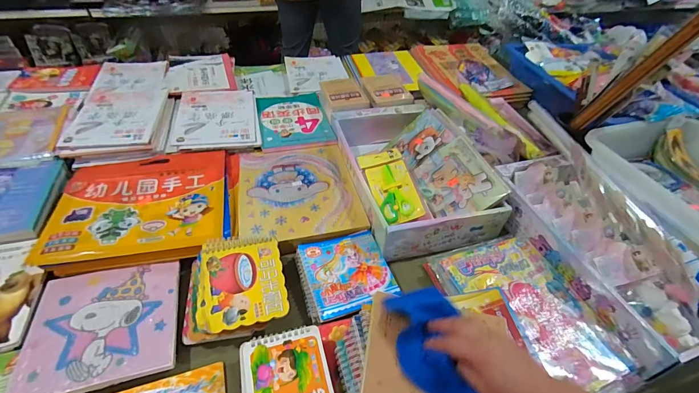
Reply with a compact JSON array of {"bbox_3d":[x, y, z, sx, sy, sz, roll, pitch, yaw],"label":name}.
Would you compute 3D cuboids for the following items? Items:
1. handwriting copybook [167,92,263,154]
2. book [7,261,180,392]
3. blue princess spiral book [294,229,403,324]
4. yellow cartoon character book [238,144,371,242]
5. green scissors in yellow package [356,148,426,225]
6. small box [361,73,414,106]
[{"bbox_3d":[-0.336,-0.204,0.873,0.201,0.009,0.256,-8,45,-13],"label":"handwriting copybook"},{"bbox_3d":[-0.370,0.191,0.525,0.202,0.018,0.189,-9,45,-14],"label":"book"},{"bbox_3d":[-0.008,0.133,0.609,0.153,0.024,0.138,-12,46,-16],"label":"blue princess spiral book"},{"bbox_3d":[-0.110,-0.020,0.736,0.236,0.013,0.271,-9,45,-13],"label":"yellow cartoon character book"},{"bbox_3d":[0.081,-0.027,0.694,0.083,0.013,0.177,-17,54,-1],"label":"green scissors in yellow package"},{"bbox_3d":[0.097,-0.303,0.967,0.120,0.019,0.150,-5,44,-10],"label":"small box"}]

